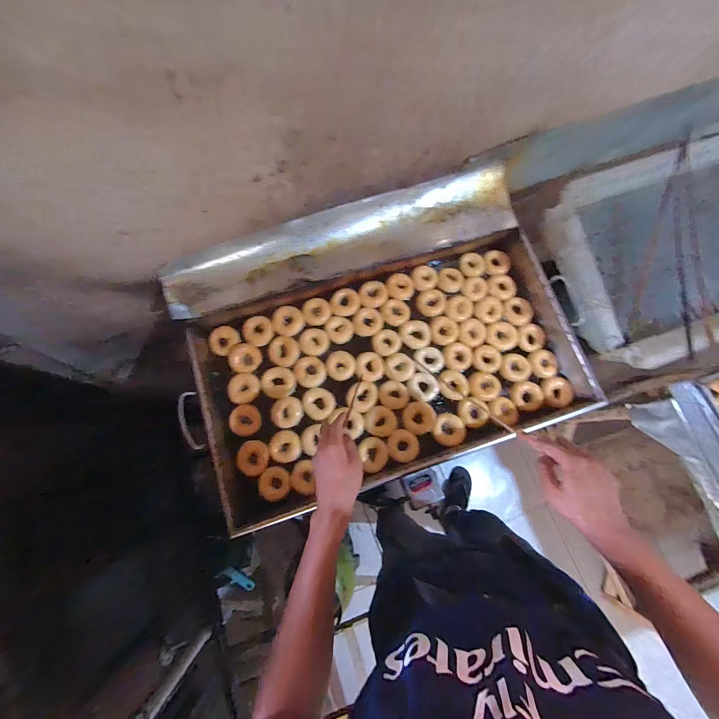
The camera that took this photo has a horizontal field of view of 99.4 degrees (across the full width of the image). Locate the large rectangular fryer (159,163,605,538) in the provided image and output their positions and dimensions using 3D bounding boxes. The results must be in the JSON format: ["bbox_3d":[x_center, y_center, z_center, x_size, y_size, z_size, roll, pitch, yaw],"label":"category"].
[{"bbox_3d":[0.051,-0.042,0.700,0.839,0.172,0.586,-20,78,-5],"label":"large rectangular fryer"}]

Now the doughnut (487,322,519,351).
[{"bbox_3d":[0.360,-0.059,0.774,0.076,0.030,0.072,-18,78,-5],"label":"doughnut"}]

